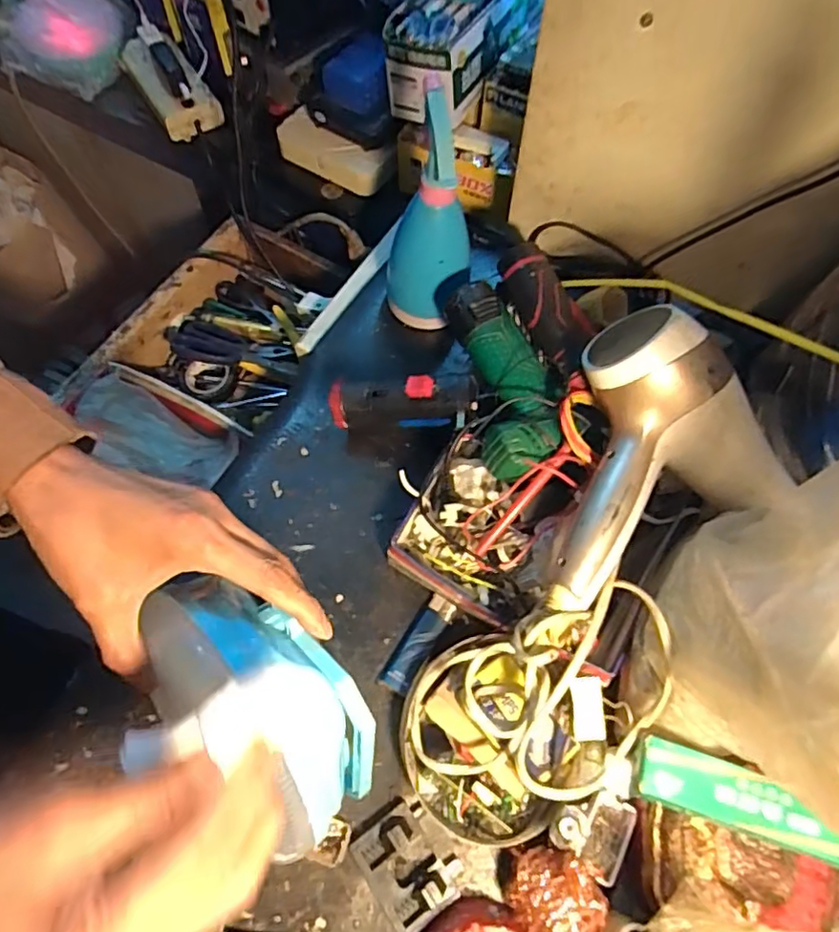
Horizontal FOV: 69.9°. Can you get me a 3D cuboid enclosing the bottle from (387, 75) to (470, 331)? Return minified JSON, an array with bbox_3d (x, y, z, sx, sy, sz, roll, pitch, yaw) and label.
[{"bbox_3d":[0.008,-0.202,0.529,0.073,0.224,0.070,-2,64,-2],"label":"bottle"}]

